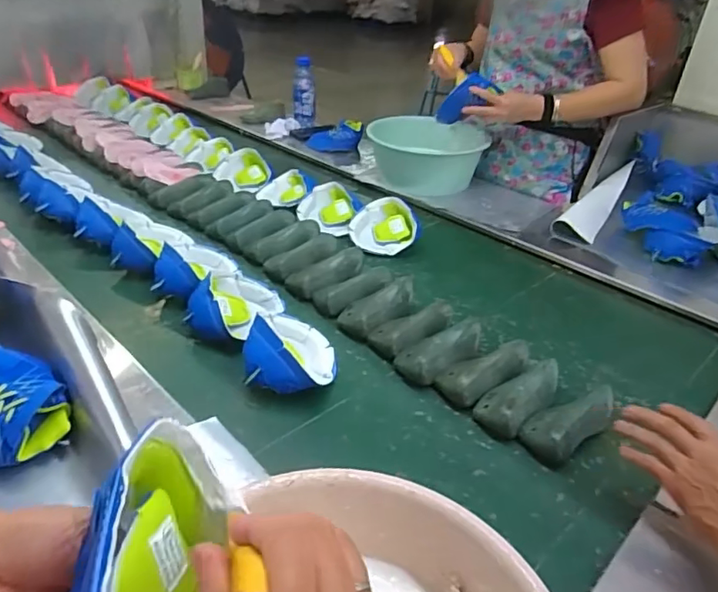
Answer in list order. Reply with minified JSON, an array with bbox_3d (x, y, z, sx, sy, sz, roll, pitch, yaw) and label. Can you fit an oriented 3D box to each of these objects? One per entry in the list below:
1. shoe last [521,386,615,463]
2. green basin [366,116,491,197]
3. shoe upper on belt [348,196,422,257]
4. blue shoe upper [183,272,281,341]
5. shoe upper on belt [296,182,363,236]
[{"bbox_3d":[0.281,0.160,0.726,0.148,0.050,0.067,-23,41,-35],"label":"shoe last"},{"bbox_3d":[0.182,-0.370,1.456,0.312,0.131,0.264,0,33,-5],"label":"green basin"},{"bbox_3d":[0.055,-0.153,1.161,0.134,0.067,0.127,2,33,-2],"label":"shoe upper on belt"},{"bbox_3d":[-0.199,0.006,0.877,0.090,0.062,0.141,20,36,24],"label":"blue shoe upper"},{"bbox_3d":[-0.065,-0.195,1.212,0.142,0.058,0.130,8,33,8],"label":"shoe upper on belt"}]

